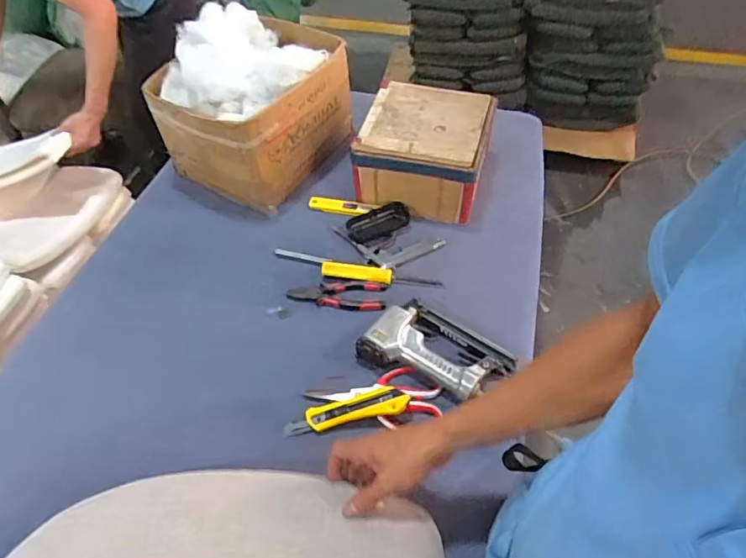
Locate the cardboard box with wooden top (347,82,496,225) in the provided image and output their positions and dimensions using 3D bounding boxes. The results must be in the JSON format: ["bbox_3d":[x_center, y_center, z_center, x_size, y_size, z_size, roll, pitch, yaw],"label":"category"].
[{"bbox_3d":[0.093,-0.234,0.947,0.211,0.129,0.205,12,52,13],"label":"cardboard box with wooden top"}]

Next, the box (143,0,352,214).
[{"bbox_3d":[-0.213,-0.332,0.977,0.238,0.252,0.309,27,57,23],"label":"box"}]

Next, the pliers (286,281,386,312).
[{"bbox_3d":[-0.058,0.026,0.830,0.153,0.013,0.051,3,51,6],"label":"pliers"}]

